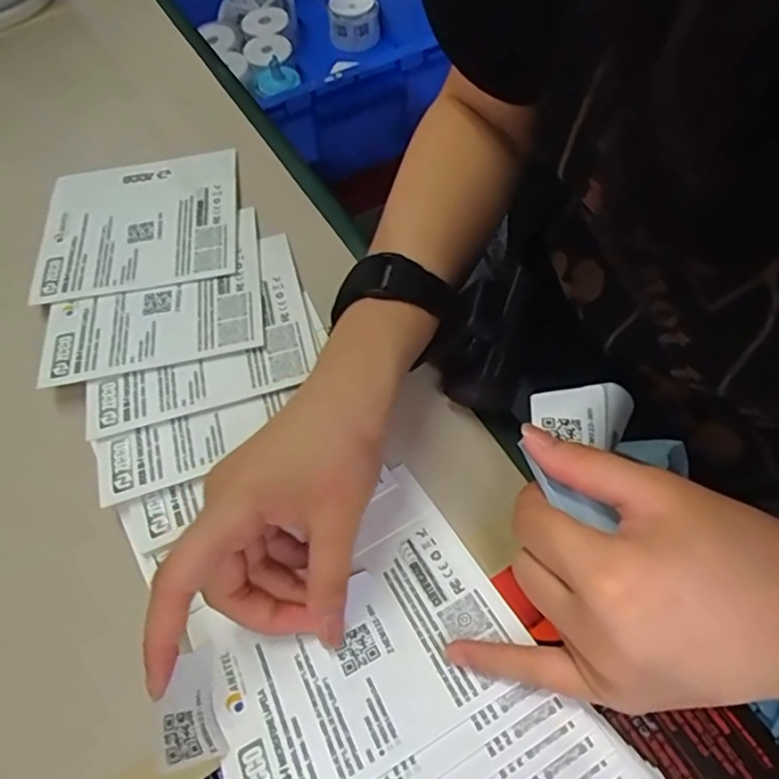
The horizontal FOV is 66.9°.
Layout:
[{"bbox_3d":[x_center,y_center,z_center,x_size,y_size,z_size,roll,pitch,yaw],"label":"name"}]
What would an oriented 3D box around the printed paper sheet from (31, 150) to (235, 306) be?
[{"bbox_3d":[-0.154,-0.105,0.367,0.119,0.009,0.108,-9,59,1],"label":"printed paper sheet"}]

